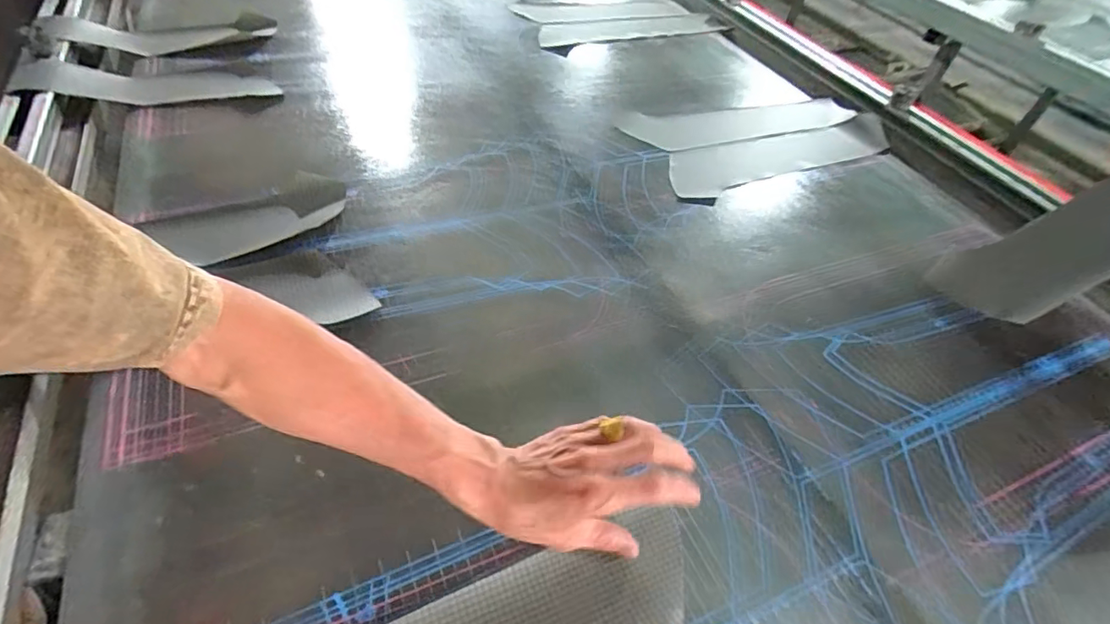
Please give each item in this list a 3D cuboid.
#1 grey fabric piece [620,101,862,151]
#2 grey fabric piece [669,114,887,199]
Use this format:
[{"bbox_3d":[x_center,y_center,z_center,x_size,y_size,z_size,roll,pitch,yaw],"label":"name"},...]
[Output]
[{"bbox_3d":[0.295,-0.302,0.840,0.378,0.017,0.105,-5,50,-11],"label":"grey fabric piece"},{"bbox_3d":[0.339,-0.246,0.792,0.388,0.019,0.105,-16,53,-20],"label":"grey fabric piece"}]

